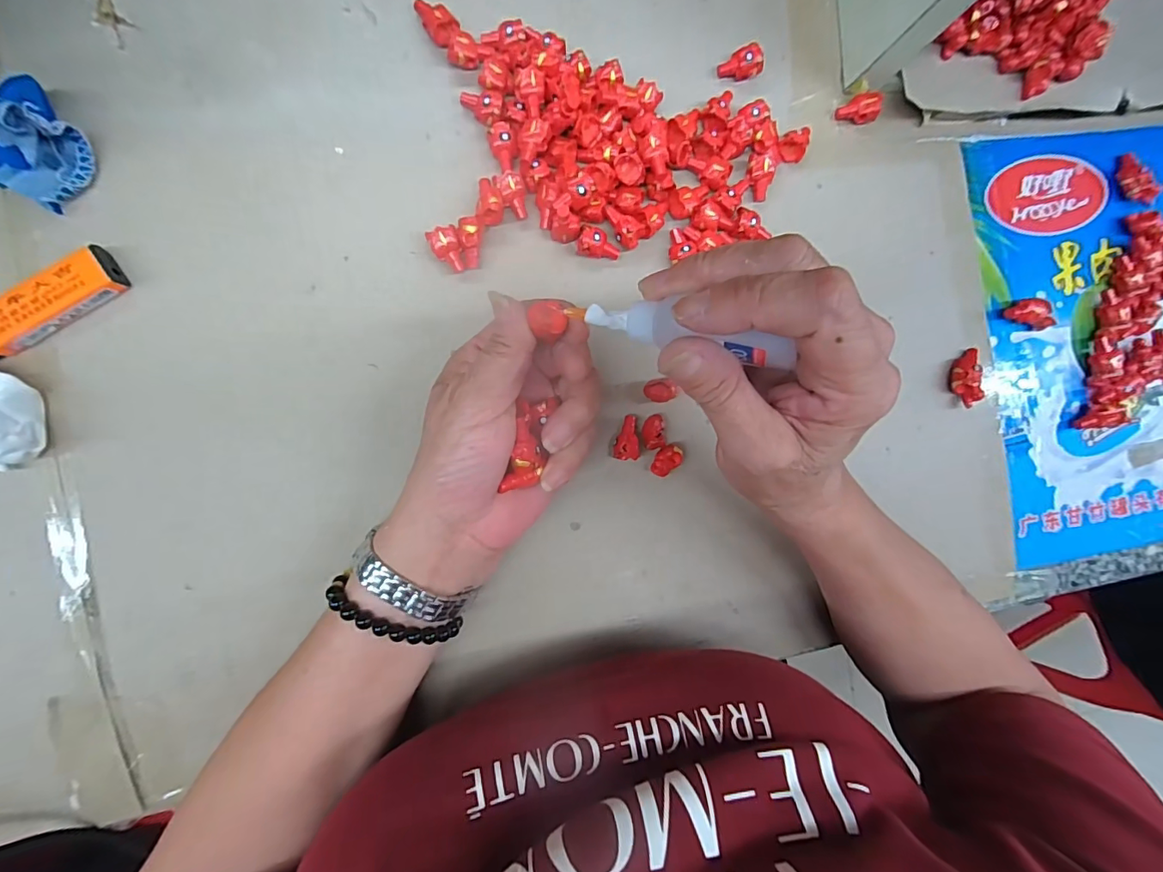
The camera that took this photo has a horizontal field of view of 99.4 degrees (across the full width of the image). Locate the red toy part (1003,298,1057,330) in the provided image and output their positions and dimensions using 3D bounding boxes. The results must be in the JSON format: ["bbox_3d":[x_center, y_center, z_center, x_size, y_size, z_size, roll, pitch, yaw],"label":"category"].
[{"bbox_3d":[0.304,-0.083,0.333,0.036,0.014,0.017,11,89,-8],"label":"red toy part"}]

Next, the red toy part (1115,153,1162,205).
[{"bbox_3d":[0.388,-0.179,0.344,0.011,0.014,0.037,-23,81,-7],"label":"red toy part"}]

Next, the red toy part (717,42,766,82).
[{"bbox_3d":[0.098,-0.230,0.304,0.024,0.015,0.016,-12,92,-8],"label":"red toy part"}]

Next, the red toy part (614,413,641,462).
[{"bbox_3d":[0.027,0.001,0.291,0.014,0.010,0.026,-3,91,-8],"label":"red toy part"}]

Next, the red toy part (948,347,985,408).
[{"bbox_3d":[0.256,-0.040,0.326,0.018,0.014,0.038,8,90,-8],"label":"red toy part"}]

